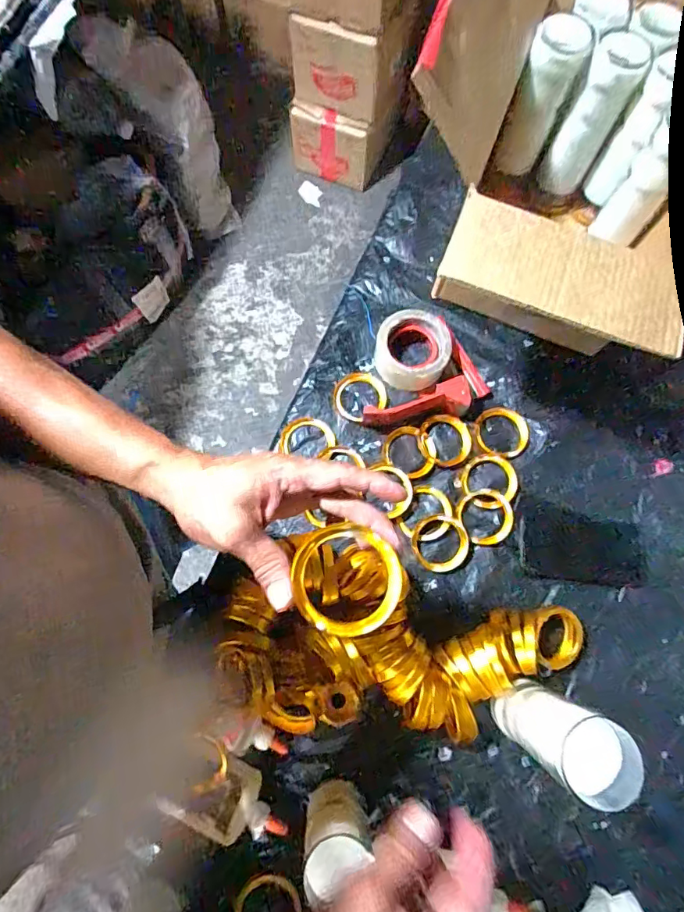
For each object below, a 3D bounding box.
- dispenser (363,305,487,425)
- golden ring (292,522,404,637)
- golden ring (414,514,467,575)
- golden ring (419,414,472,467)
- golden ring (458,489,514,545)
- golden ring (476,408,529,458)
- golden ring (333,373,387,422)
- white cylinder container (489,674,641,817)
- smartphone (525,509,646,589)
[{"bbox_3d":[0.115,-0.125,0.669,0.175,0.053,0.147,-3,76,-3],"label":"dispenser"},{"bbox_3d":[0.002,0.084,0.325,0.073,0.013,0.070,0,76,-2],"label":"golden ring"},{"bbox_3d":[0.126,0.113,0.623,0.069,0.019,0.071,0,76,-2],"label":"golden ring"},{"bbox_3d":[0.143,-0.020,0.660,0.070,0.014,0.069,0,76,-2],"label":"golden ring"},{"bbox_3d":[0.187,0.080,0.633,0.070,0.019,0.070,0,76,-2],"label":"golden ring"},{"bbox_3d":[0.222,-0.033,0.667,0.070,0.006,0.070,0,76,-2],"label":"golden ring"},{"bbox_3d":[0.025,-0.084,0.679,0.072,0.011,0.063,-34,79,-10],"label":"golden ring"},{"bbox_3d":[0.210,0.274,0.488,0.065,0.194,0.069,0,75,0],"label":"white cylinder container"},{"bbox_3d":[0.317,0.124,0.633,0.164,0.007,0.084,7,76,0],"label":"smartphone"}]

